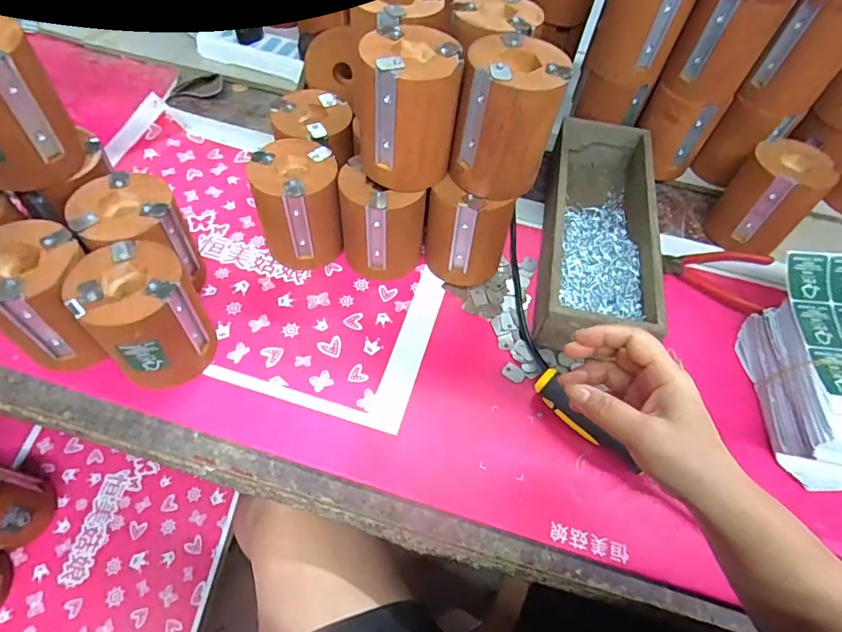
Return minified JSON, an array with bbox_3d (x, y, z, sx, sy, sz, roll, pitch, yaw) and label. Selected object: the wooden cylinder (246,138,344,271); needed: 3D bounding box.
[{"bbox_3d":[-0.117,-0.104,0.460,0.075,0.106,0.075,-11,58,-11],"label":"wooden cylinder"}]

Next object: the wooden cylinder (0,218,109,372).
[{"bbox_3d":[-0.294,-0.009,0.383,0.088,0.106,0.083,40,63,20],"label":"wooden cylinder"}]

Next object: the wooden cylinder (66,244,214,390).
[{"bbox_3d":[-0.216,0.002,0.384,0.077,0.103,0.084,-34,65,-23],"label":"wooden cylinder"}]

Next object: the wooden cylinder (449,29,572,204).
[{"bbox_3d":[0.069,-0.162,0.392,0.077,0.101,0.077,2,58,-3],"label":"wooden cylinder"}]

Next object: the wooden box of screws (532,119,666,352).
[{"bbox_3d":[0.182,-0.093,0.501,0.098,0.066,0.287,11,57,3],"label":"wooden box of screws"}]

